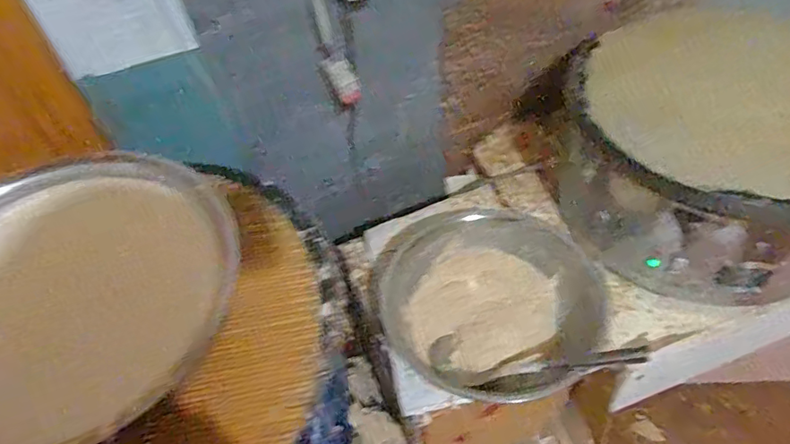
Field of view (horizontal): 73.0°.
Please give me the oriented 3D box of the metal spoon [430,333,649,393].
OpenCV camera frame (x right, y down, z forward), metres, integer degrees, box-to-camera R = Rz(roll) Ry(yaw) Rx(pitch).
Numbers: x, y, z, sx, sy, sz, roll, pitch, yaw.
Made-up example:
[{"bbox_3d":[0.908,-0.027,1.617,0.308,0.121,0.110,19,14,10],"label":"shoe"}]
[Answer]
[{"bbox_3d":[0.219,0.224,0.868,0.363,0.060,0.094,-12,45,34],"label":"metal spoon"}]

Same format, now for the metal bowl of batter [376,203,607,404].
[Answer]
[{"bbox_3d":[0.170,0.123,0.995,0.419,0.116,0.383,-3,51,4],"label":"metal bowl of batter"}]

